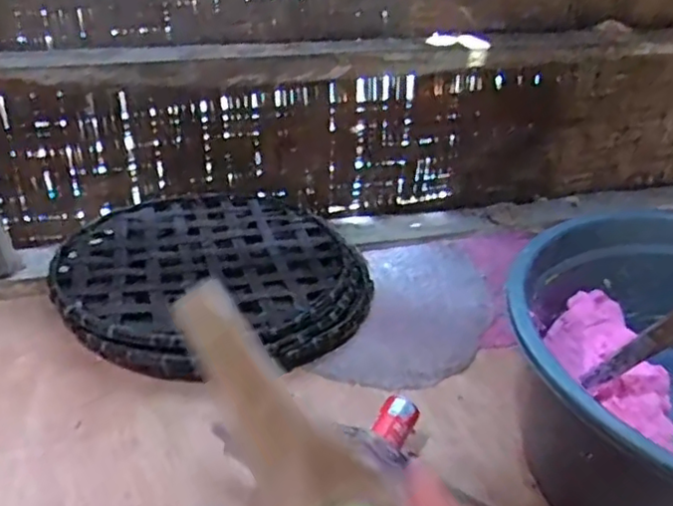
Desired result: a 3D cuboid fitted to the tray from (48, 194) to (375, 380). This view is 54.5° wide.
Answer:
[{"bbox_3d":[-0.156,0.022,0.842,0.381,0.052,0.399,-15,35,-28],"label":"tray"}]

